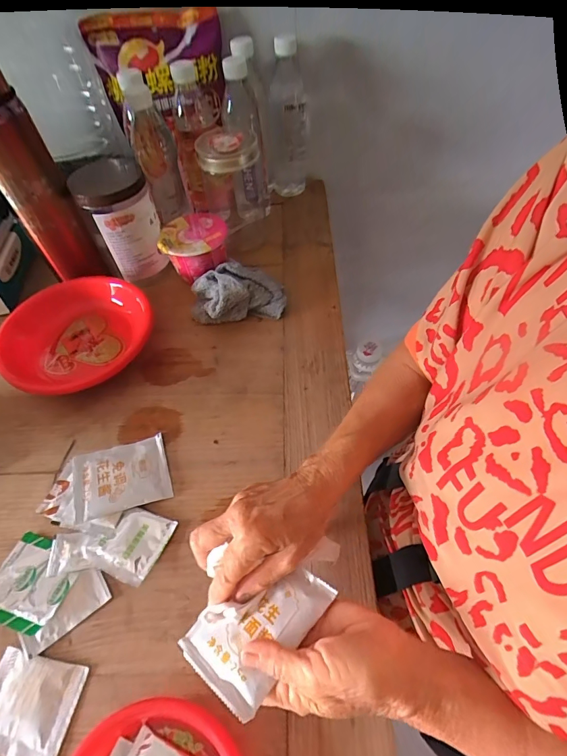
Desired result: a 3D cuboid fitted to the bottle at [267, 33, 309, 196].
[{"bbox_3d":[0.006,-0.423,0.650,0.066,0.226,0.078,-1,55,3],"label":"bottle"}]

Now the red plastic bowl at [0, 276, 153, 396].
[{"bbox_3d":[-0.259,-0.054,0.511,0.161,0.063,0.191,25,60,19],"label":"red plastic bowl"}]

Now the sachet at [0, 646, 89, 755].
[{"bbox_3d":[-0.208,0.266,0.319,0.078,0.006,0.064,7,56,8],"label":"sachet"}]

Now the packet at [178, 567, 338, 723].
[{"bbox_3d":[-0.021,0.184,0.302,0.071,0.022,0.103,33,63,23],"label":"packet"}]

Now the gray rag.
[{"bbox_3d":[-0.066,-0.123,0.551,0.131,0.051,0.093,-10,55,-3],"label":"gray rag"}]

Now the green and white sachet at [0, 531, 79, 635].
[{"bbox_3d":[-0.238,0.191,0.368,0.080,0.015,0.070,20,59,16],"label":"green and white sachet"}]

